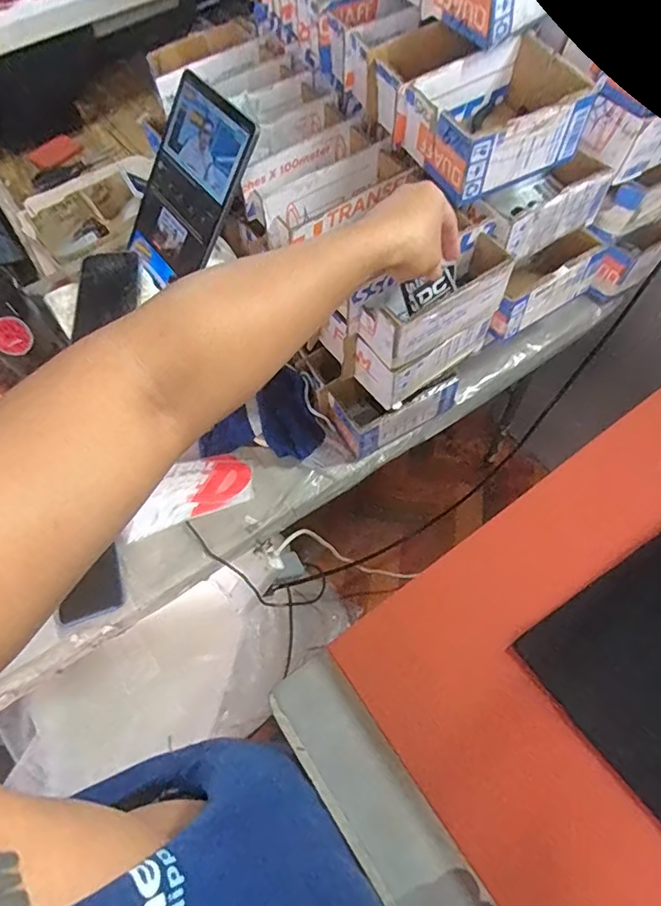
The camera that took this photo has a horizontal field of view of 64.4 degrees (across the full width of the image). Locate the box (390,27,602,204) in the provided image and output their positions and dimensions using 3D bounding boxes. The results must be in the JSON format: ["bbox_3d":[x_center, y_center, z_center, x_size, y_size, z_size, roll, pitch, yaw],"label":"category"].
[{"bbox_3d":[0.173,-0.357,0.563,0.162,0.076,0.128,-25,64,-9],"label":"box"}]

